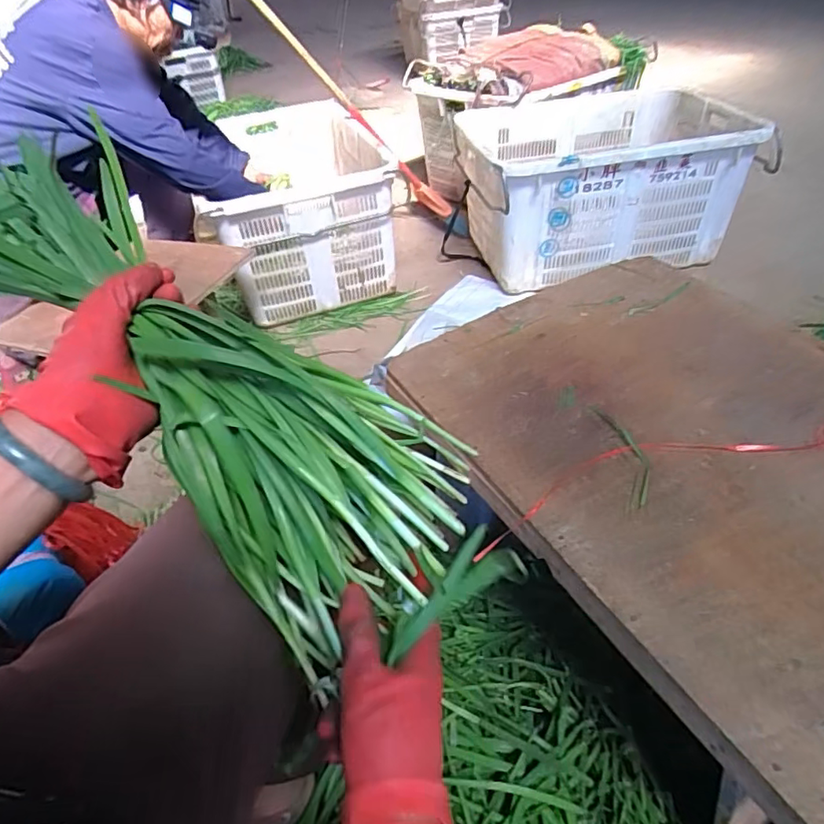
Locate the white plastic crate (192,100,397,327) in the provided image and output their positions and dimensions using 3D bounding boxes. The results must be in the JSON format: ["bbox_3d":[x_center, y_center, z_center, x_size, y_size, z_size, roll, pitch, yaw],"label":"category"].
[{"bbox_3d":[-0.297,-0.601,1.608,0.432,0.382,0.694,-10,43,-4],"label":"white plastic crate"}]

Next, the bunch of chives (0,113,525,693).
[{"bbox_3d":[-0.131,-0.018,0.376,0.402,0.093,0.178,42,53,-2],"label":"bunch of chives"}]

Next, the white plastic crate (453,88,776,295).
[{"bbox_3d":[0.502,-0.653,1.594,0.684,0.320,0.534,-8,43,-2],"label":"white plastic crate"}]

